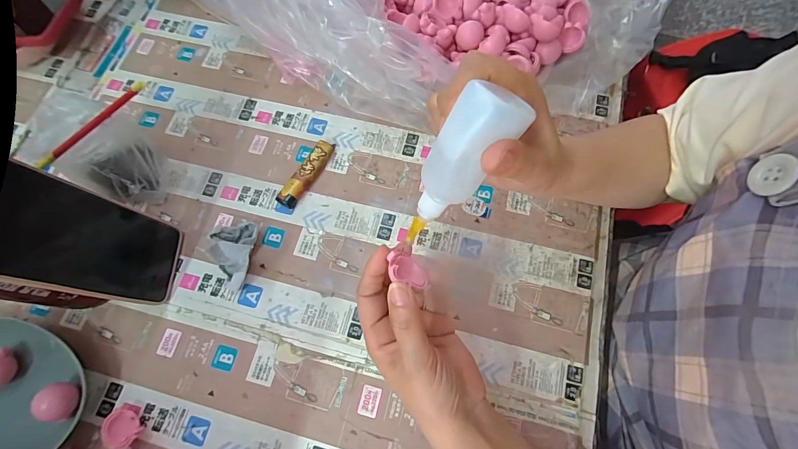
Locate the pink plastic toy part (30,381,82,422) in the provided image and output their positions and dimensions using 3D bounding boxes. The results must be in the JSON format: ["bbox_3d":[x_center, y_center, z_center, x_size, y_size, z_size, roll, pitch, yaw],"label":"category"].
[{"bbox_3d":[-0.283,0.148,0.311,0.023,0.028,0.028,0,70,2],"label":"pink plastic toy part"}]

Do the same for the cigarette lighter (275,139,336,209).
[{"bbox_3d":[-0.096,-0.053,0.384,0.020,0.013,0.082,29,73,12],"label":"cigarette lighter"}]

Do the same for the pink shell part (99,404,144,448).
[{"bbox_3d":[-0.232,0.171,0.309,0.030,0.013,0.029,-1,70,1],"label":"pink shell part"}]

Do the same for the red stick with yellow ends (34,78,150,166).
[{"bbox_3d":[-0.272,-0.091,0.328,0.009,0.007,0.111,38,75,14],"label":"red stick with yellow ends"}]

